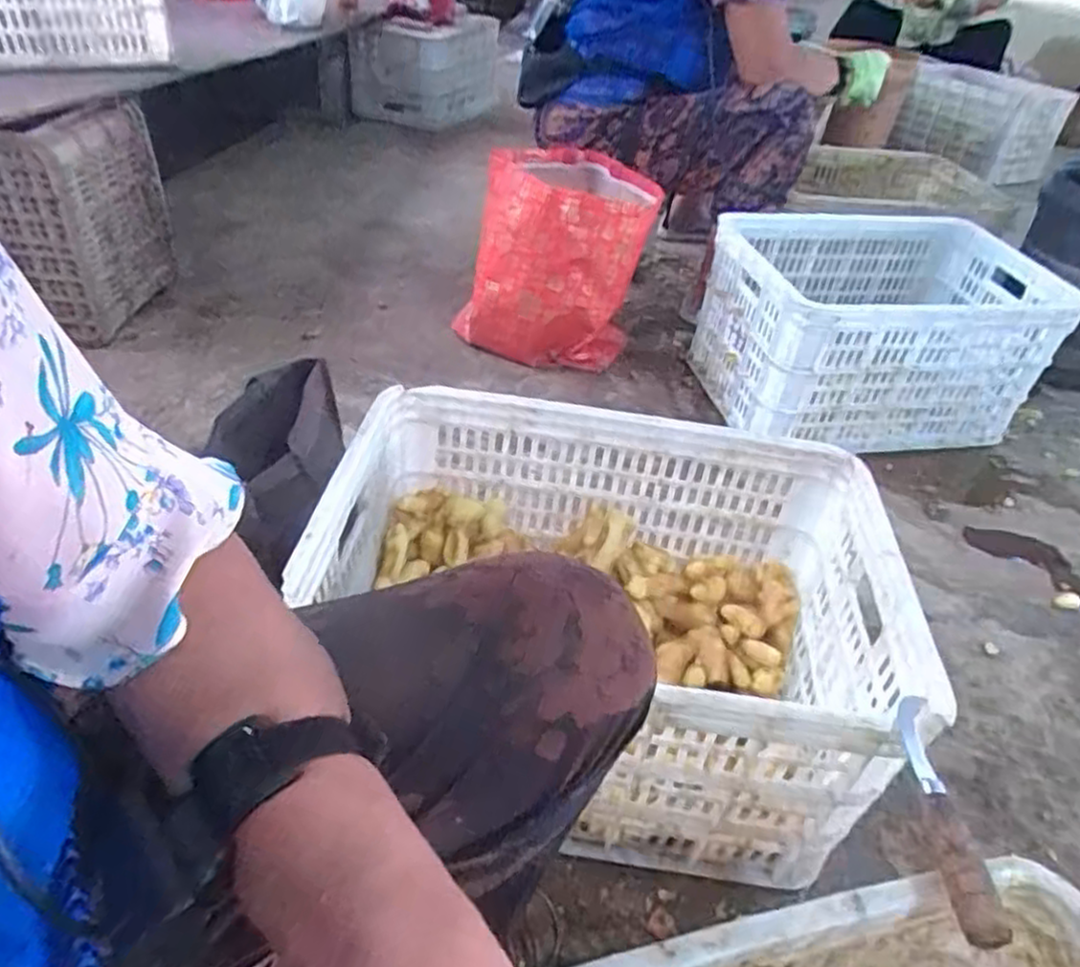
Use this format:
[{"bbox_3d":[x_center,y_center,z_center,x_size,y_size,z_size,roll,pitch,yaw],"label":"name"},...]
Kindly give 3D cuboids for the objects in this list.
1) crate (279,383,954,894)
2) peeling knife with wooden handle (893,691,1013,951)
[{"bbox_3d":[0.062,0.143,0.781,0.533,0.291,0.356,10,41,4],"label":"crate"},{"bbox_3d":[0.266,0.209,0.495,0.026,0.035,0.191,9,26,8],"label":"peeling knife with wooden handle"}]

